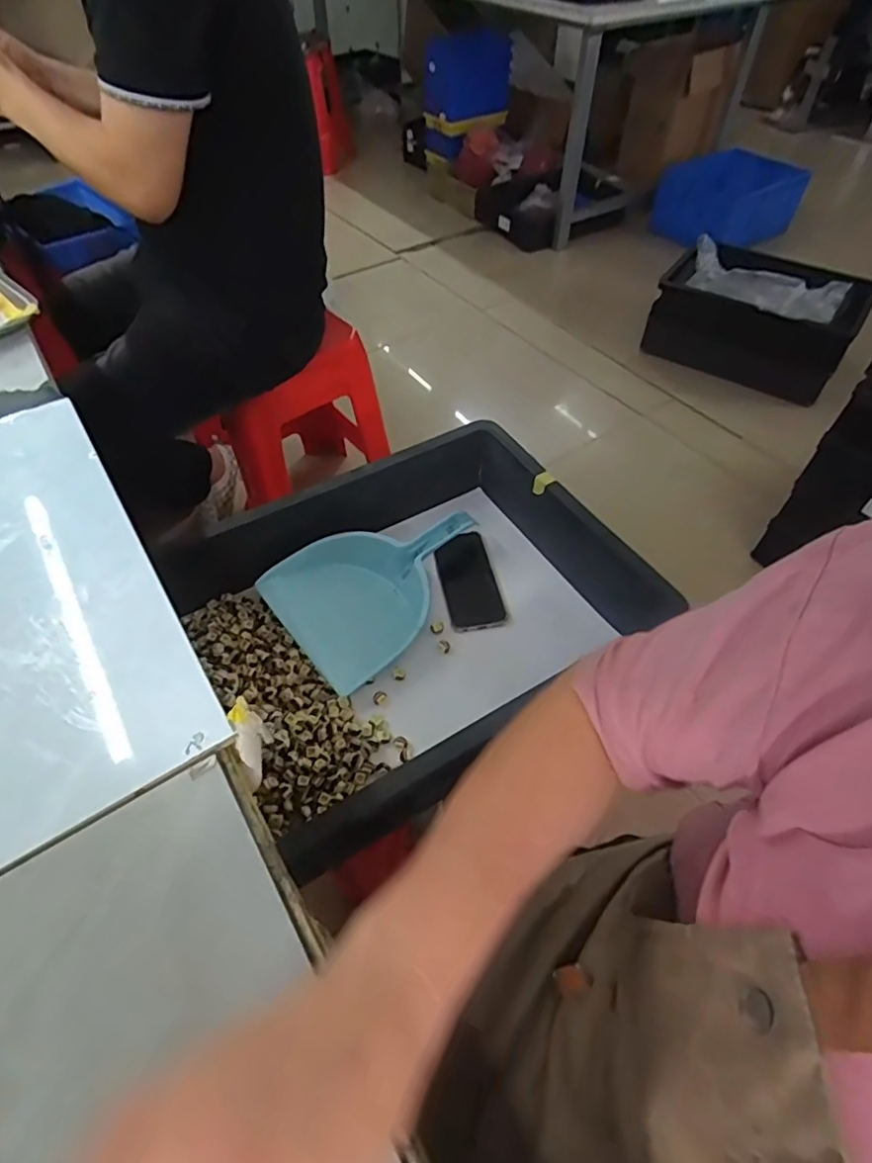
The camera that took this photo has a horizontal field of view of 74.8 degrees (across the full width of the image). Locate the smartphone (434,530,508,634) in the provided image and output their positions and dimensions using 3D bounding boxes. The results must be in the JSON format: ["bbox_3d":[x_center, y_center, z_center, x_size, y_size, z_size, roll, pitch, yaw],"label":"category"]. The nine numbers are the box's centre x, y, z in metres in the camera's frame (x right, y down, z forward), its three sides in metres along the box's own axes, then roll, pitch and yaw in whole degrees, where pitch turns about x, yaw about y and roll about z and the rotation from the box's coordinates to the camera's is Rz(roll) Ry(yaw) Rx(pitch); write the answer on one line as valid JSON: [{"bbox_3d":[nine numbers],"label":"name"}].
[{"bbox_3d":[0.048,-0.003,0.798,0.084,0.016,0.158,-4,55,-15],"label":"smartphone"}]

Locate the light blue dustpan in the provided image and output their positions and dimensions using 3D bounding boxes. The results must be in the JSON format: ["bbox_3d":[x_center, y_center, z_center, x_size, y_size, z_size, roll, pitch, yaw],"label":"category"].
[{"bbox_3d":[-0.074,-0.010,0.768,0.277,0.058,0.194,-36,60,-24],"label":"light blue dustpan"}]

